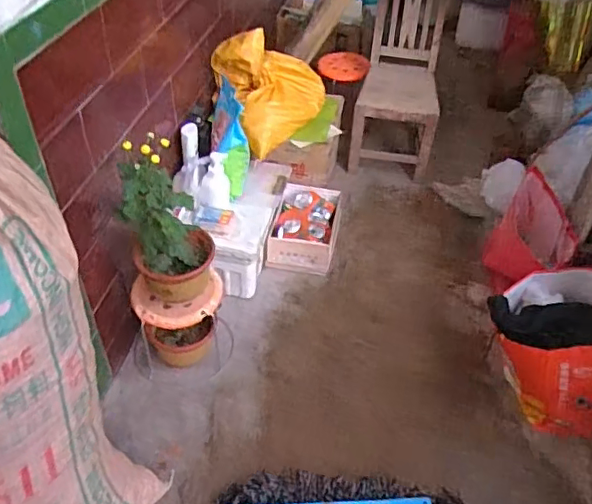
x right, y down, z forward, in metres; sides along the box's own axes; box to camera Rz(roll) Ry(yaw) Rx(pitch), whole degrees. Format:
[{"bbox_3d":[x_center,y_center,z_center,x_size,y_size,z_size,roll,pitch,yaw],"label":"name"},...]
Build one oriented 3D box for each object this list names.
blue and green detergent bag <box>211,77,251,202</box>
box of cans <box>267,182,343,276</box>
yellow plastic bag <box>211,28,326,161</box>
[{"bbox_3d":[-0.182,-0.315,1.562,0.093,0.150,0.322,-9,92,-13],"label":"blue and green detergent bag"},{"bbox_3d":[0.030,-0.080,1.762,0.194,0.113,0.307,7,45,6],"label":"box of cans"},{"bbox_3d":[-0.058,-0.511,1.710,0.219,0.307,0.321,35,52,29],"label":"yellow plastic bag"}]

